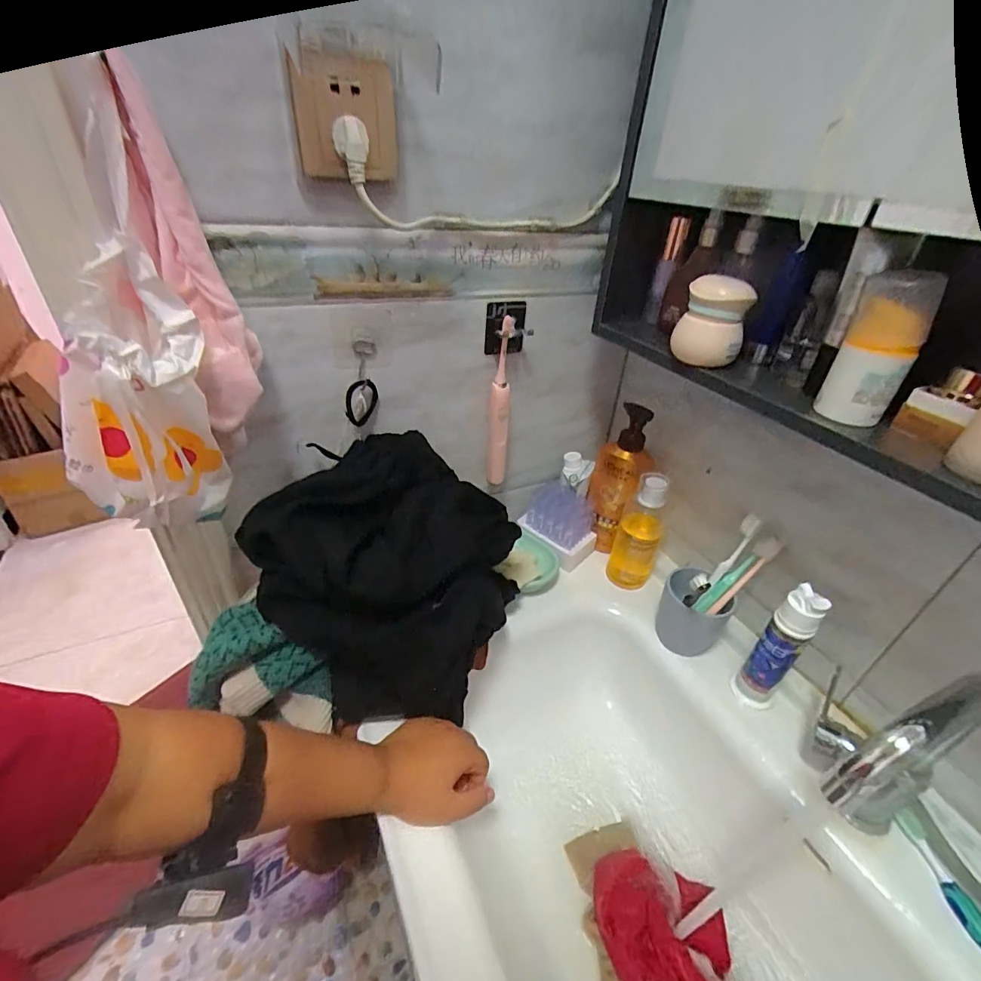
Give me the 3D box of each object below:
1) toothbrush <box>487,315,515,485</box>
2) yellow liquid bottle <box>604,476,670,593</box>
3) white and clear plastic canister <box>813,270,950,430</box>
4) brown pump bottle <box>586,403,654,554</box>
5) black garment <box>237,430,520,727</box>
[{"bbox_3d":[0.013,-0.111,0.630,0.027,0.231,0.020,2,36,-3],"label":"toothbrush"},{"bbox_3d":[0.219,0.060,0.663,0.072,0.175,0.070,17,37,17],"label":"yellow liquid bottle"},{"bbox_3d":[0.294,-0.107,0.357,0.035,0.109,0.043,7,36,4],"label":"white and clear plastic canister"},{"bbox_3d":[0.188,-0.009,0.690,0.081,0.219,0.070,17,37,17],"label":"brown pump bottle"},{"bbox_3d":[-0.097,0.091,0.517,0.218,0.216,0.240,22,39,23],"label":"black garment"}]

